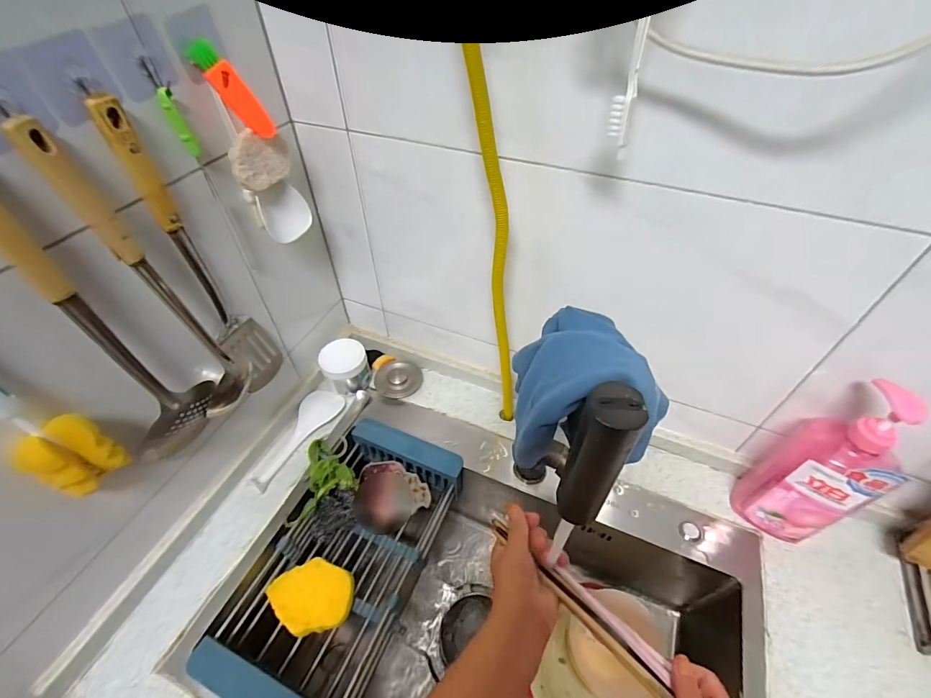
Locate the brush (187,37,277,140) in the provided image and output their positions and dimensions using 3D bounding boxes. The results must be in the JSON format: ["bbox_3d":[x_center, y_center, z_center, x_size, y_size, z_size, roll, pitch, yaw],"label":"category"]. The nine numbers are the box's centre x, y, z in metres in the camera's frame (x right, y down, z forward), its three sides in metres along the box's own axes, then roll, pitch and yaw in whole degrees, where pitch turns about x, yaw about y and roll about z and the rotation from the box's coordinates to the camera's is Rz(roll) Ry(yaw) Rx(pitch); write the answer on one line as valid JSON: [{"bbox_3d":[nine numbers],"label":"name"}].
[{"bbox_3d":[-0.237,-0.264,0.433,0.029,0.098,0.016,-28,49,9],"label":"brush"}]

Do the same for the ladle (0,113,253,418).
[{"bbox_3d":[-0.303,-0.053,0.413,0.063,0.317,0.060,31,55,26],"label":"ladle"}]

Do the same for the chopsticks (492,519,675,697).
[{"bbox_3d":[0.113,0.251,0.420,0.213,0.015,0.031,39,58,22],"label":"chopsticks"}]

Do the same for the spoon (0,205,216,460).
[{"bbox_3d":[-0.326,-0.008,0.383,0.086,0.332,0.048,-34,56,-27],"label":"spoon"}]

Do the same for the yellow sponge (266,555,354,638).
[{"bbox_3d":[-0.217,0.338,0.575,0.116,0.039,0.089,8,48,8],"label":"yellow sponge"}]

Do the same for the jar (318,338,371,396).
[{"bbox_3d":[-0.207,0.032,0.724,0.076,0.078,0.065,-17,50,-15],"label":"jar"}]

